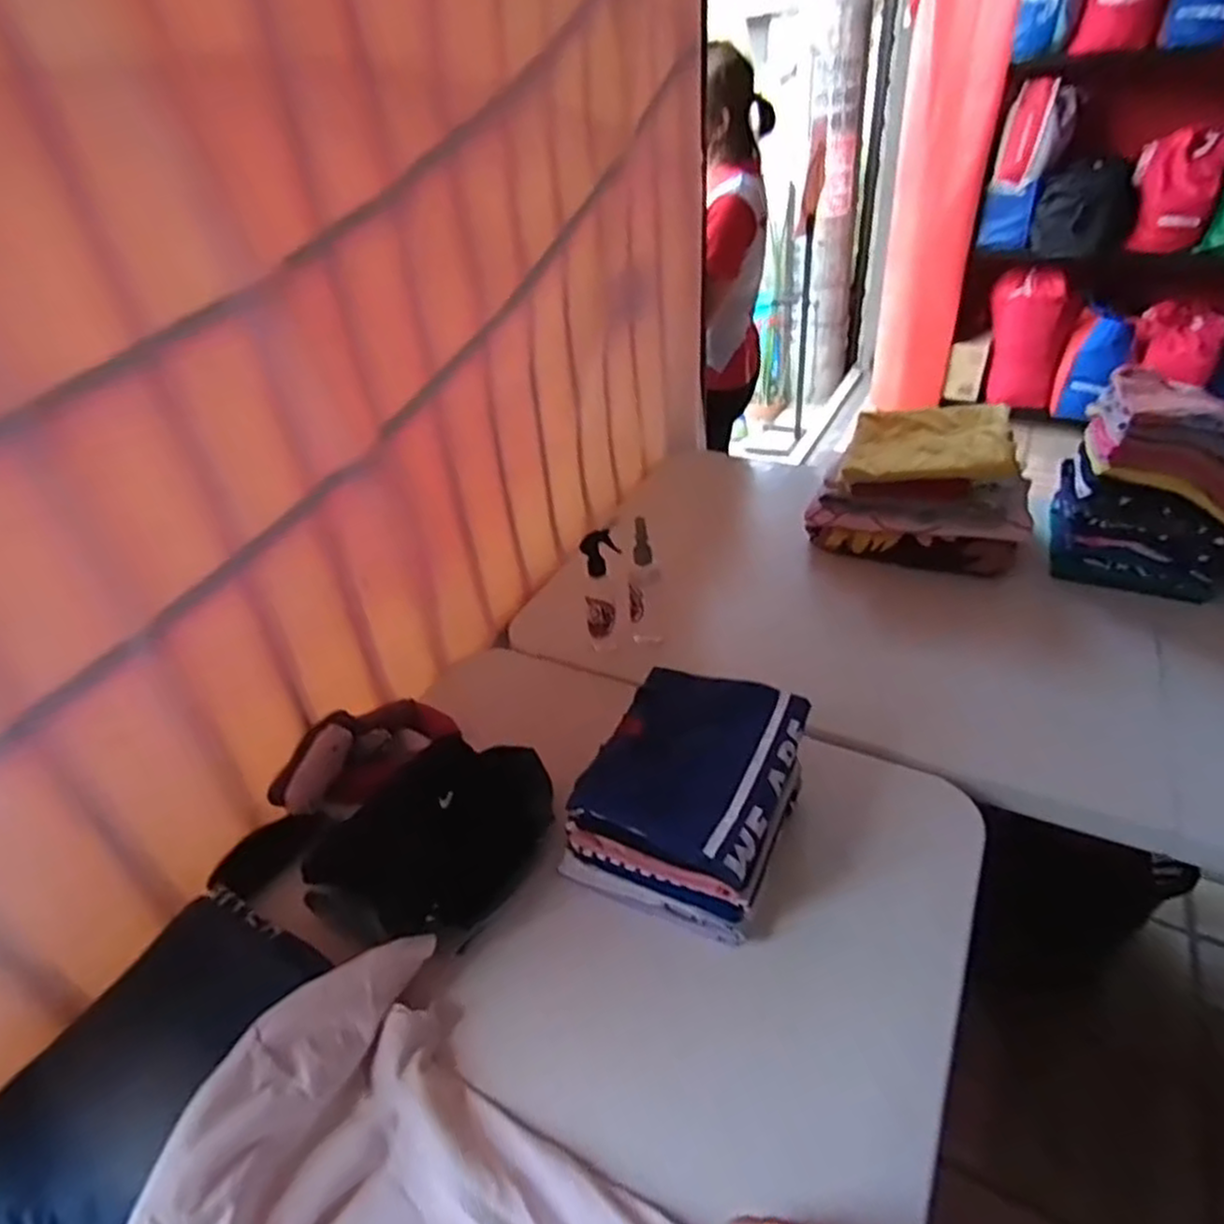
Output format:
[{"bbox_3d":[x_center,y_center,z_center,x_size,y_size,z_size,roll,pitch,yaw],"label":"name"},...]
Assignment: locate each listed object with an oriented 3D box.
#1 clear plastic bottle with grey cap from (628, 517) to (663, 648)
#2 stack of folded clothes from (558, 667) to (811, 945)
[{"bbox_3d":[0.047,-0.052,1.100,0.050,0.219,0.078,-5,37,1],"label":"clear plastic bottle with grey cap"},{"bbox_3d":[0.089,0.195,0.810,0.195,0.134,0.225,14,41,24],"label":"stack of folded clothes"}]

